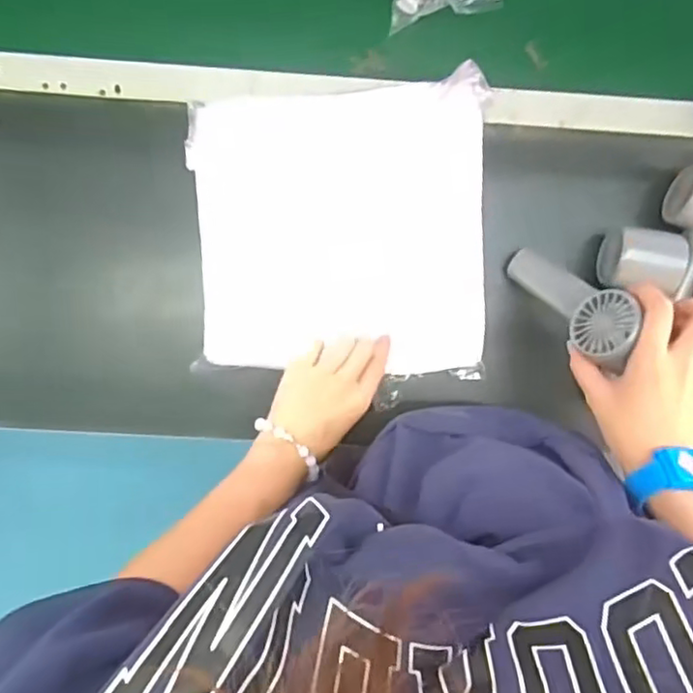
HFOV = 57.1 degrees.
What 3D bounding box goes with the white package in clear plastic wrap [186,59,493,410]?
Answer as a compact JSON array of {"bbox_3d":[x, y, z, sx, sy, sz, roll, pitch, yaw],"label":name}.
[{"bbox_3d":[-0.006,-0.097,0.575,0.261,0.029,0.255,-1,96,-1],"label":"white package in clear plastic wrap"}]

